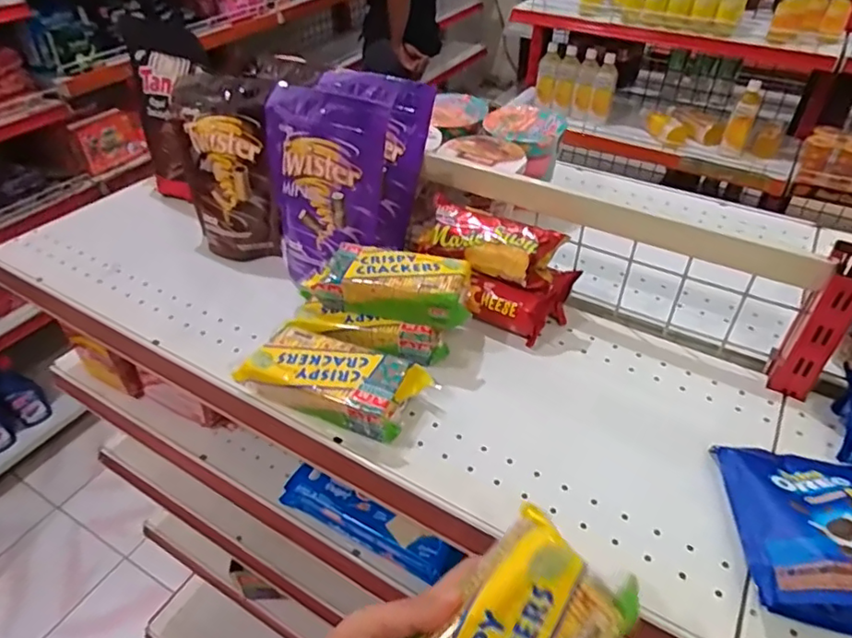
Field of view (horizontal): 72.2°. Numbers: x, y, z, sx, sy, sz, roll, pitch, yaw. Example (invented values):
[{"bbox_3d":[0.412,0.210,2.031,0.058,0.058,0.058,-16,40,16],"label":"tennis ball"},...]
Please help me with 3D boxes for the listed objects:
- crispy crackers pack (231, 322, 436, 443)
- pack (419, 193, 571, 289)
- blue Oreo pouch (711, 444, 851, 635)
[{"bbox_3d":[-0.083,0.054,0.540,0.152,0.042,0.078,16,44,18],"label":"crispy crackers pack"},{"bbox_3d":[0.064,-0.081,0.615,0.143,0.044,0.051,25,47,26],"label":"pack"},{"bbox_3d":[0.295,0.151,0.431,0.126,0.041,0.148,6,41,8],"label":"blue Oreo pouch"}]

